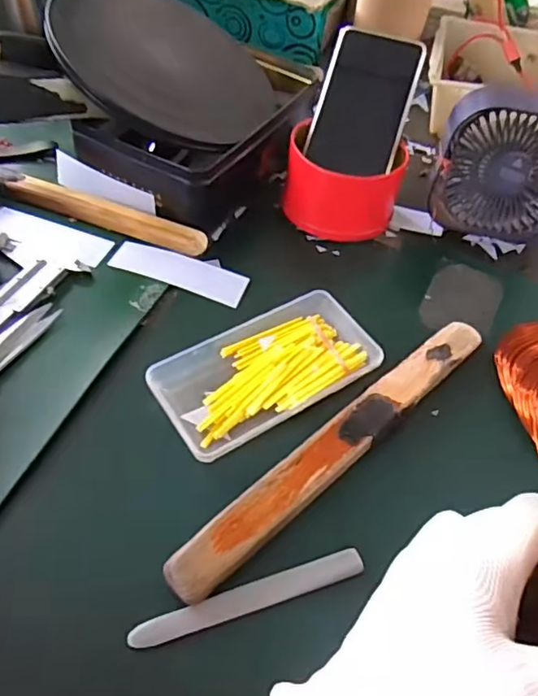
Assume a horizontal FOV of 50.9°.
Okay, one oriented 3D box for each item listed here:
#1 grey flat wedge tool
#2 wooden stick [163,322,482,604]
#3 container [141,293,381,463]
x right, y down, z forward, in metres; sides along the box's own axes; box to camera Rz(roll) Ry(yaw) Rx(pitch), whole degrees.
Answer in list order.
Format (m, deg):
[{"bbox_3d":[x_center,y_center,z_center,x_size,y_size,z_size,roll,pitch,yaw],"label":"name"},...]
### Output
[{"bbox_3d":[-0.009,0.135,0.307,0.129,0.006,0.015,-14,55,-14],"label":"grey flat wedge tool"},{"bbox_3d":[0.051,0.056,0.362,0.274,0.013,0.030,-35,63,-27],"label":"wooden stick"},{"bbox_3d":[-0.001,0.015,0.395,0.150,0.018,0.077,-27,59,-23],"label":"container"}]

